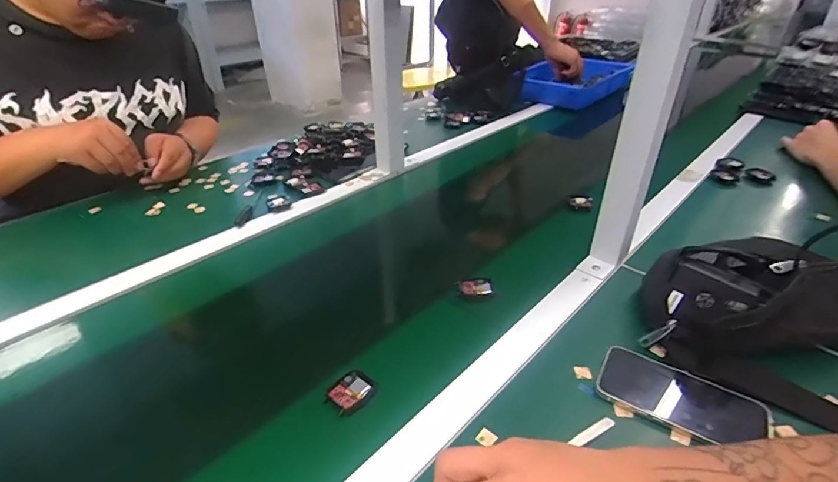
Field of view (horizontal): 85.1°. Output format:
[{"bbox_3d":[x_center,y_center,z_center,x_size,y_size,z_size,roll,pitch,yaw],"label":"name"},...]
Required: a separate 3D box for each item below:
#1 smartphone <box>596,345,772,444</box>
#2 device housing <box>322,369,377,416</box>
[{"bbox_3d":[0.255,0.151,0.444,0.145,0.013,0.076,18,37,26],"label":"smartphone"},{"bbox_3d":[-0.067,0.149,0.451,0.039,0.009,0.045,23,40,32],"label":"device housing"}]

